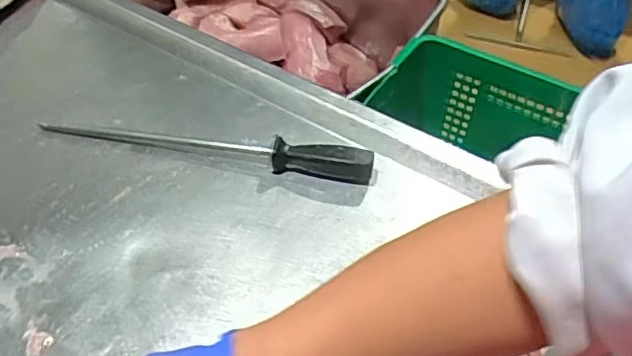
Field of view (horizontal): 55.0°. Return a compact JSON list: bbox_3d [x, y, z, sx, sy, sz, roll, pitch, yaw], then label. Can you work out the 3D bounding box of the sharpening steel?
[{"bbox_3d":[-0.132,-0.043,0.724,0.398,0.037,0.029,9,48,7],"label":"sharpening steel"}]

